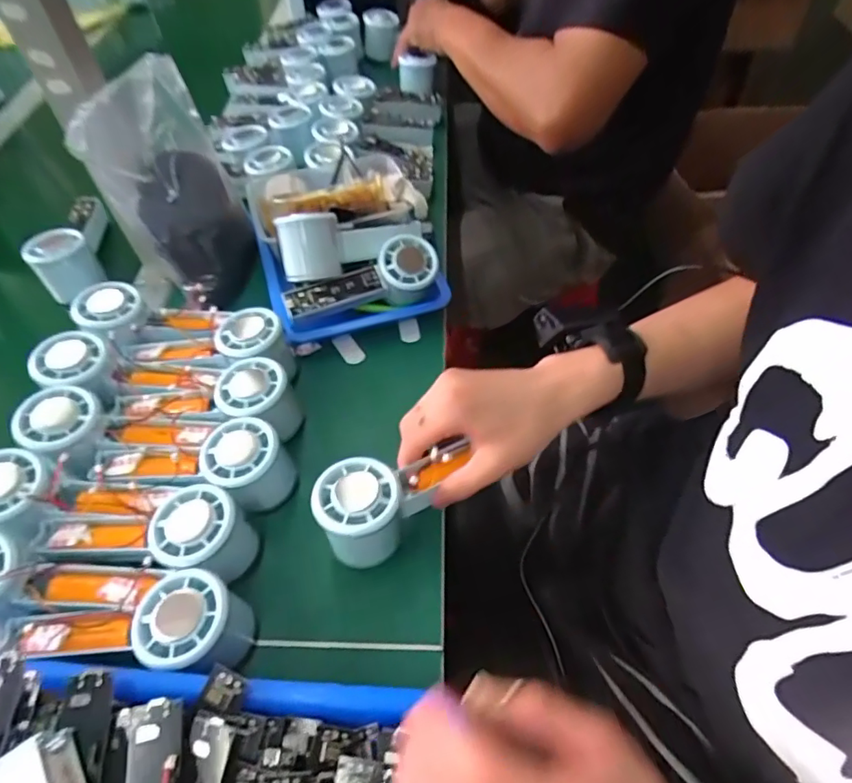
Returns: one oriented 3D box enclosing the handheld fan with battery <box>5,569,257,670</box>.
[{"bbox_3d":[-0.194,0.150,0.339,0.148,0.055,0.052,3,54,4],"label":"handheld fan with battery"}]

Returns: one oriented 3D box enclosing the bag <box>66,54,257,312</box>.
[{"bbox_3d":[-0.235,-0.203,0.505,0.102,0.177,0.150,1,54,2],"label":"bag"}]

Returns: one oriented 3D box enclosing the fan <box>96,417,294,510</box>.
[{"bbox_3d":[-0.182,0.055,0.402,0.152,0.051,0.069,10,55,9],"label":"fan"}]

